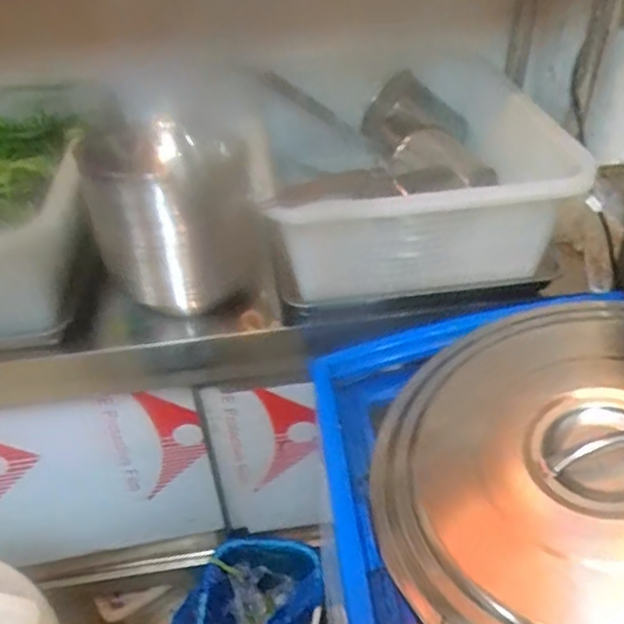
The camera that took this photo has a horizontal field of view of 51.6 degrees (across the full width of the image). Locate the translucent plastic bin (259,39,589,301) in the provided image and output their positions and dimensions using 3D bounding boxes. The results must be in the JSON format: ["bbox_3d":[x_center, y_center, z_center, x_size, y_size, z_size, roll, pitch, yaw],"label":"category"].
[{"bbox_3d":[0.128,-0.207,0.942,0.337,0.155,0.401,-2,40,2],"label":"translucent plastic bin"}]

